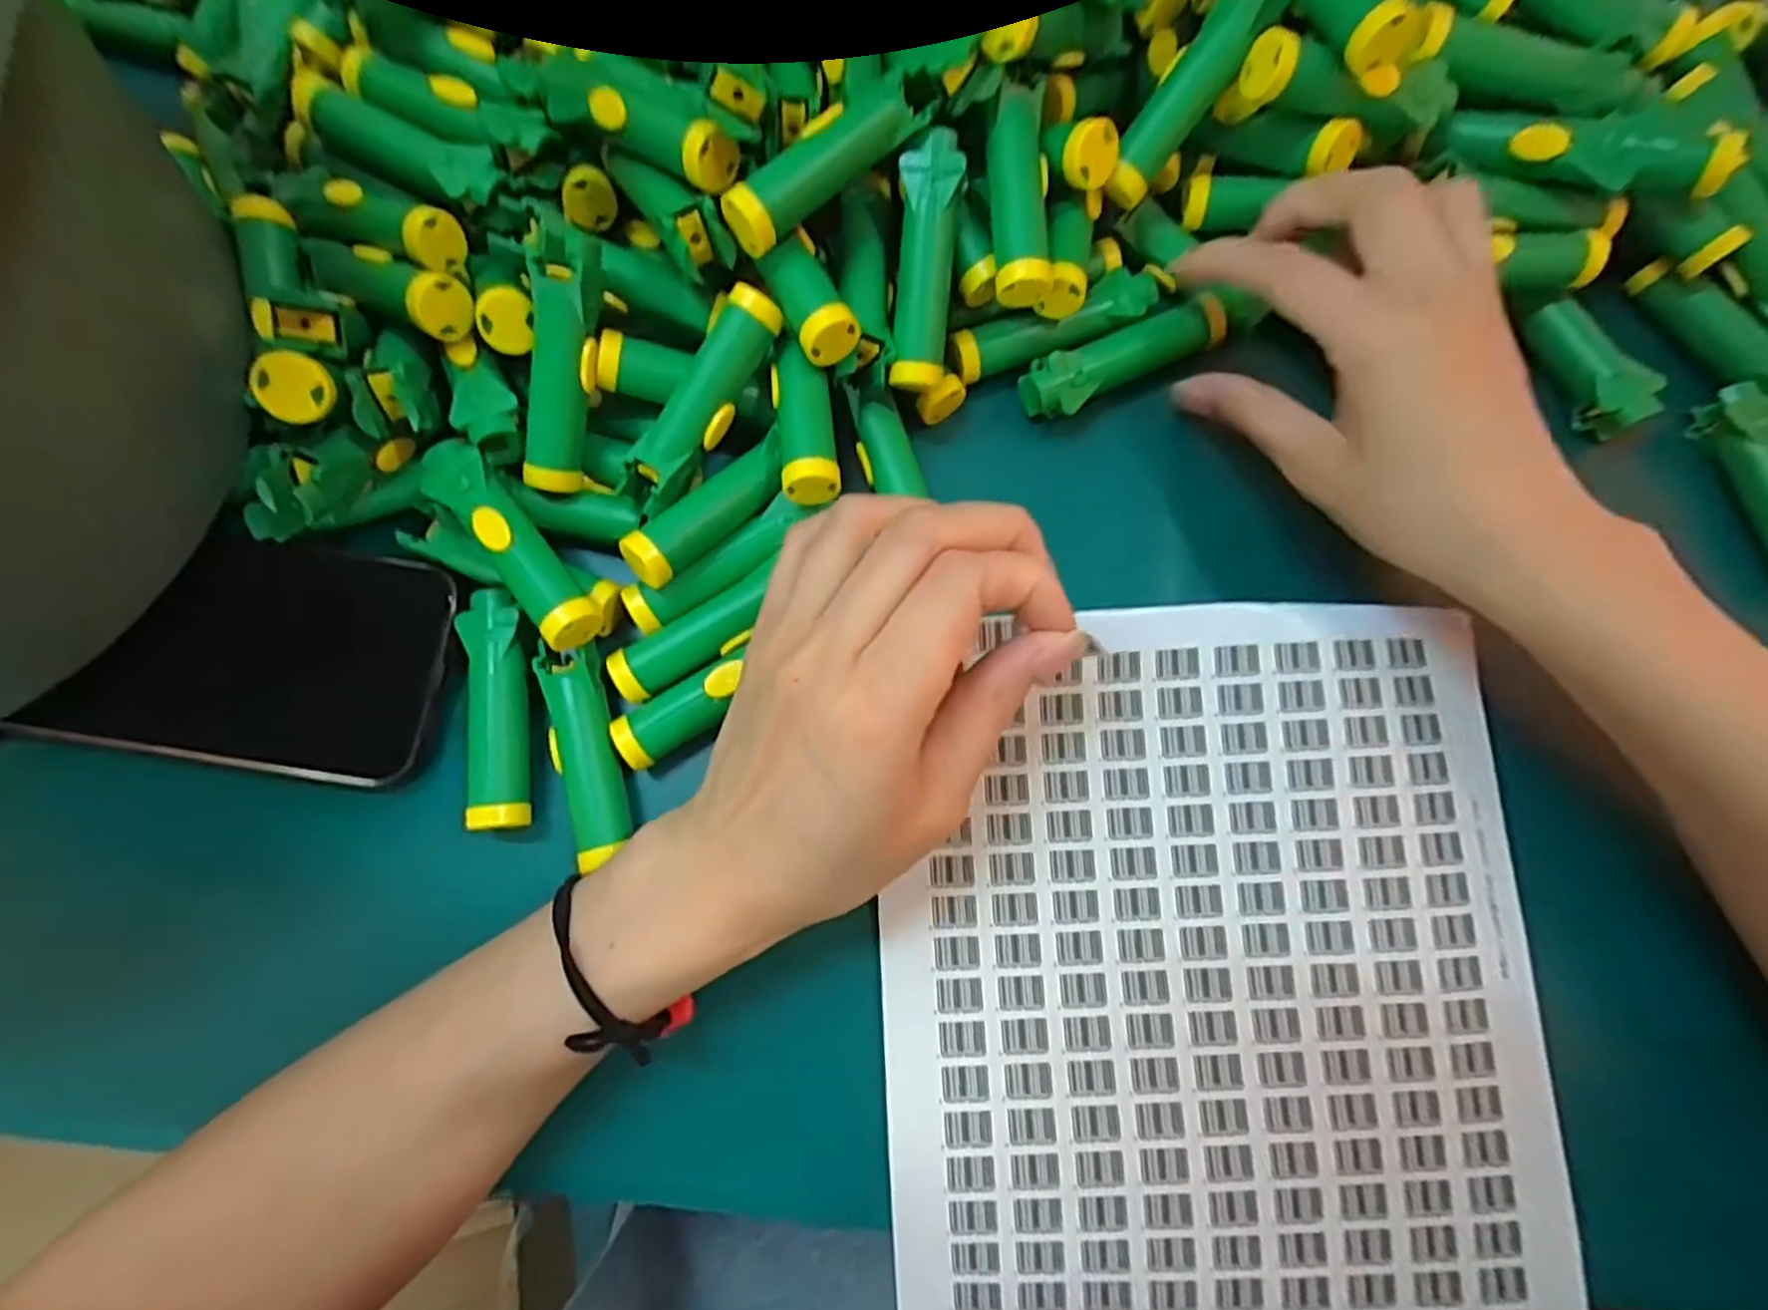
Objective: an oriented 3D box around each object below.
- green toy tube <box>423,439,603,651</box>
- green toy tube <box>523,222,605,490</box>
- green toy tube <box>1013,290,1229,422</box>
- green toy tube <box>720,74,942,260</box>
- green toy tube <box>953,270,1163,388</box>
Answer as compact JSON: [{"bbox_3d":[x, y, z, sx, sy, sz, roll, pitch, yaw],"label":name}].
[{"bbox_3d":[-0.126,-0.038,0.261,0.019,0.027,0.084,-39,80,-9],"label":"green toy tube"},{"bbox_3d":[-0.108,-0.097,0.258,0.021,0.017,0.083,14,110,3],"label":"green toy tube"},{"bbox_3d":[0.090,-0.112,0.291,0.080,0.019,0.022,-24,78,-6],"label":"green toy tube"},{"bbox_3d":[-0.018,-0.158,0.248,0.076,0.016,0.016,-40,80,-10],"label":"green toy tube"},{"bbox_3d":[0.064,-0.125,0.297,0.080,0.020,0.018,-20,77,-6],"label":"green toy tube"}]

